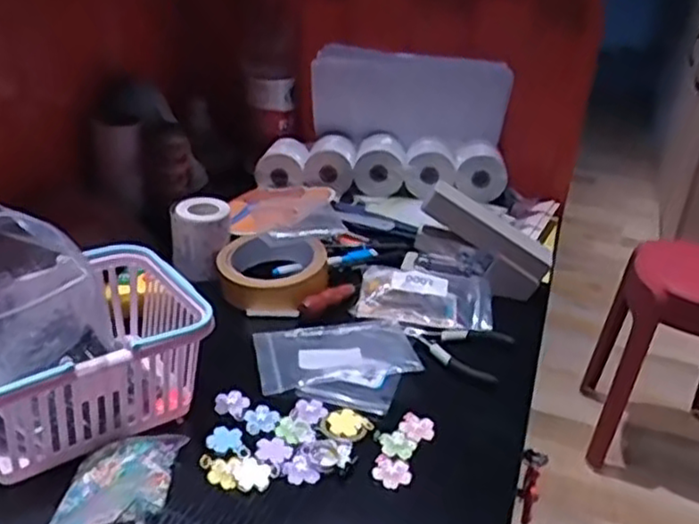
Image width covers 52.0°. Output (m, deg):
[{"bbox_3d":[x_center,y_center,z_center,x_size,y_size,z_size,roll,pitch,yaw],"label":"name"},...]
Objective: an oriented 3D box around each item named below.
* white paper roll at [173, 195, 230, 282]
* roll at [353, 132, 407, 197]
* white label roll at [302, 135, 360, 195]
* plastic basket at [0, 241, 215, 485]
[{"bbox_3d":[-0.134,-0.021,0.647,0.048,0.062,0.045,-1,29,-13],"label":"white paper roll"},{"bbox_3d":[0.034,-0.115,0.797,0.053,0.052,0.062,6,29,1],"label":"roll"},{"bbox_3d":[-0.020,-0.114,0.803,0.054,0.051,0.047,10,29,7],"label":"white label roll"},{"bbox_3d":[-0.181,0.063,0.466,0.154,0.086,0.121,-18,36,-36],"label":"plastic basket"}]

